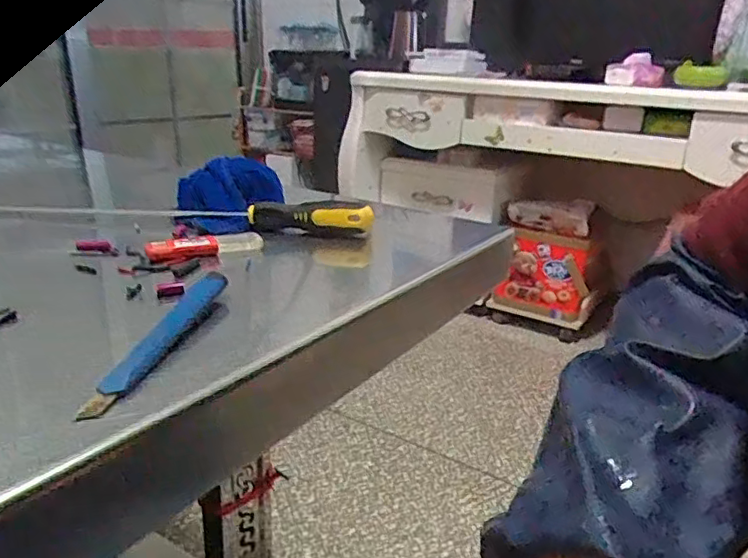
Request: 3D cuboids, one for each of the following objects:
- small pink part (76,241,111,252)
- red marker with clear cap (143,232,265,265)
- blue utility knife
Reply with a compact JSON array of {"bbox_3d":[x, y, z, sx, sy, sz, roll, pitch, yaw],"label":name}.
[{"bbox_3d":[-0.209,-0.024,0.441,0.023,0.009,0.007,-4,22,-14],"label":"small pink part"},{"bbox_3d":[-0.126,-0.025,0.444,0.084,0.014,0.019,-10,24,-27],"label":"red marker with clear cap"},{"bbox_3d":[-0.105,0.028,0.306,0.019,0.015,0.140,4,21,7],"label":"blue utility knife"}]

